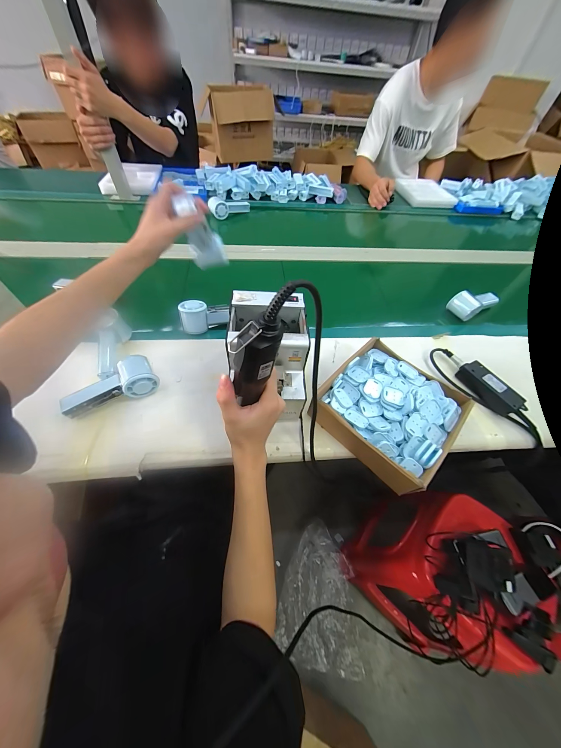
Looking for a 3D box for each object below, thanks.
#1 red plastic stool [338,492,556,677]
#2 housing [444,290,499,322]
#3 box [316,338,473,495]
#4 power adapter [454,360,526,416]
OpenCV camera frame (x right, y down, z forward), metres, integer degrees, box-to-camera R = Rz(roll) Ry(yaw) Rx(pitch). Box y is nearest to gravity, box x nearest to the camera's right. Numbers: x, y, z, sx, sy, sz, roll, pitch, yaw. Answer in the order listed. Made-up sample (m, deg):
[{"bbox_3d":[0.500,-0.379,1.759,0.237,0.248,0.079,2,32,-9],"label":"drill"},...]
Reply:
[{"bbox_3d":[0.427,0.534,0.711,0.331,0.499,0.279,-37,66,-27],"label":"red plastic stool"},{"bbox_3d":[0.506,-0.193,0.638,0.136,0.047,0.064,-25,61,-21],"label":"housing"},{"bbox_3d":[0.189,0.061,0.439,0.204,0.071,0.207,40,61,21],"label":"box"},{"bbox_3d":[0.413,0.028,0.486,0.049,0.031,0.117,-20,59,-18],"label":"power adapter"}]

